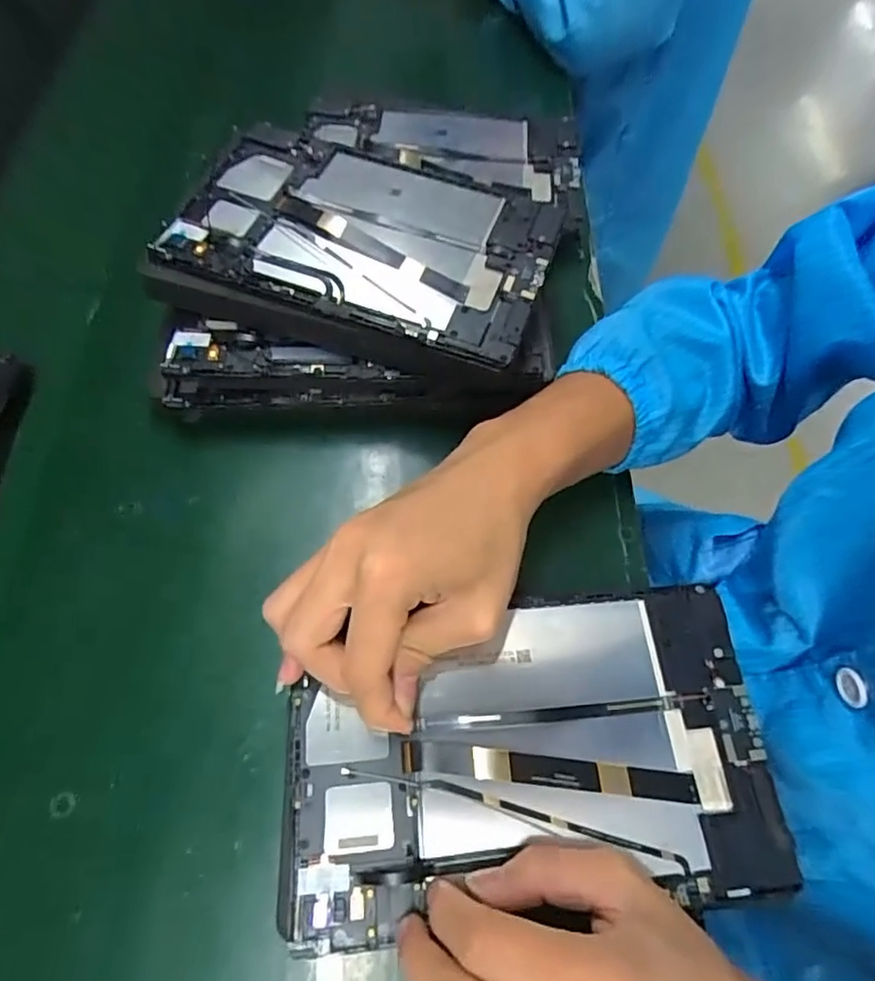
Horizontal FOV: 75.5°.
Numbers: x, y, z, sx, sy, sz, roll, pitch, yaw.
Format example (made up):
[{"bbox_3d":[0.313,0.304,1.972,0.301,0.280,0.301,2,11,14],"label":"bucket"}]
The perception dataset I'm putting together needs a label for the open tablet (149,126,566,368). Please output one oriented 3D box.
[{"bbox_3d":[-0.047,-0.173,0.378,0.239,0.009,0.148,19,65,6],"label":"open tablet"}]

